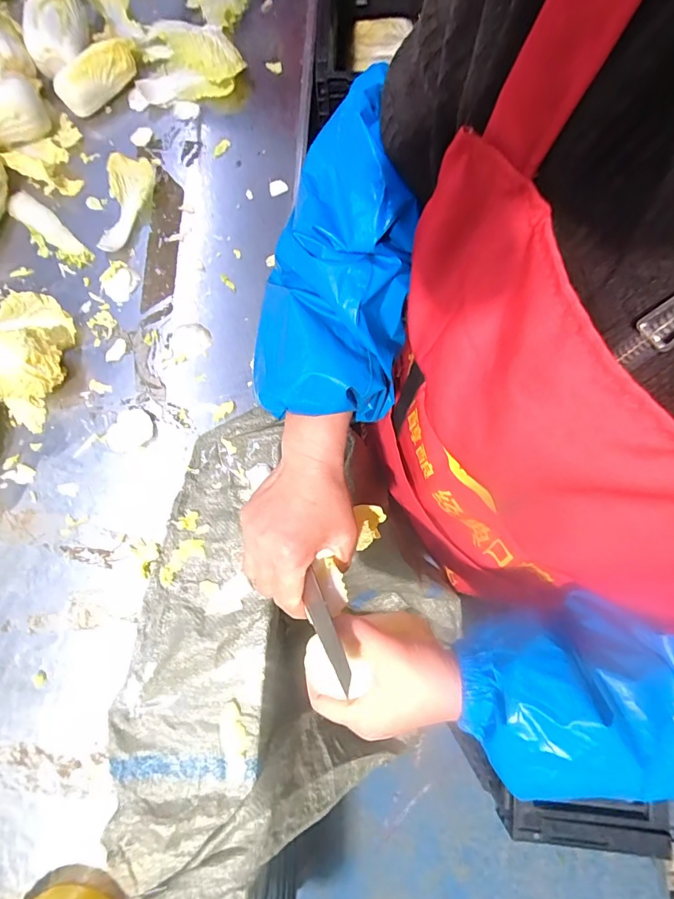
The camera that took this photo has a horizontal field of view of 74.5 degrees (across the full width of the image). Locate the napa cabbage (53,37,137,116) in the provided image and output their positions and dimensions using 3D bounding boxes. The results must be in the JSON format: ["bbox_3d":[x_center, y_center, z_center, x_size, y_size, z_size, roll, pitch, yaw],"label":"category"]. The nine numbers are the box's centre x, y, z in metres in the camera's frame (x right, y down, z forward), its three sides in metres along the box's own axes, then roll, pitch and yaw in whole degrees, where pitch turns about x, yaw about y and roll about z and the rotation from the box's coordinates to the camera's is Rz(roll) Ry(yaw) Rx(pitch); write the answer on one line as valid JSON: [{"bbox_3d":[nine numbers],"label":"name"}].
[{"bbox_3d":[-0.312,-0.482,0.573,0.108,0.047,0.046,-23,78,14],"label":"napa cabbage"}]

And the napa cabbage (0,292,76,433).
[{"bbox_3d":[-0.384,-0.119,0.524,0.131,0.061,0.142,29,80,7],"label":"napa cabbage"}]

